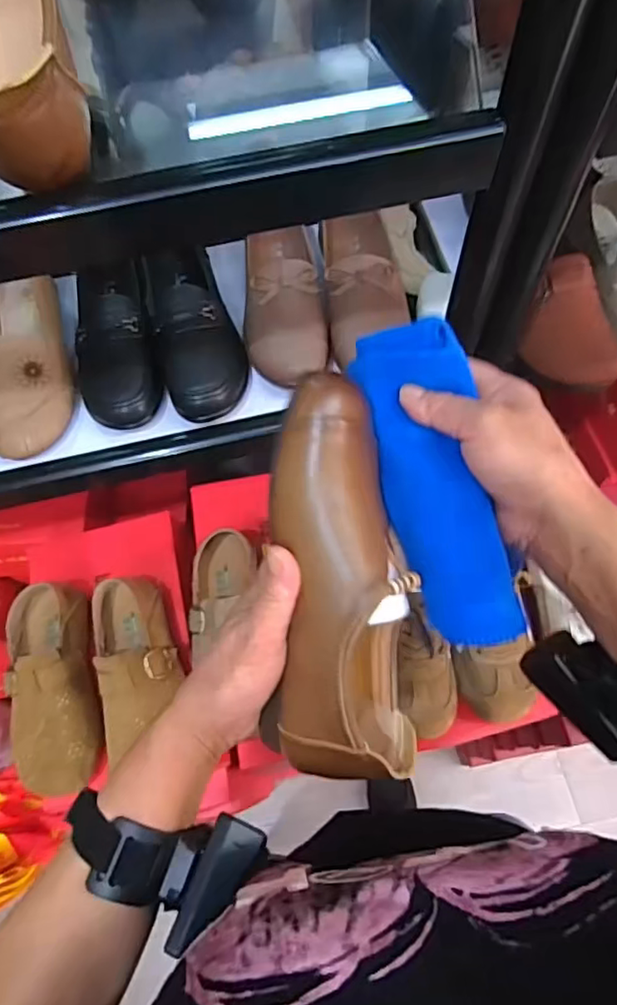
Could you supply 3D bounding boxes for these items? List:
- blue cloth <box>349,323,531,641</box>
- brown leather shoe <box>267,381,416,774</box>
[{"bbox_3d":[0.076,-0.013,0.337,0.057,0.038,0.187,-14,84,-3],"label":"blue cloth"},{"bbox_3d":[0.016,0.043,0.340,0.074,0.064,0.222,-6,96,0],"label":"brown leather shoe"}]

